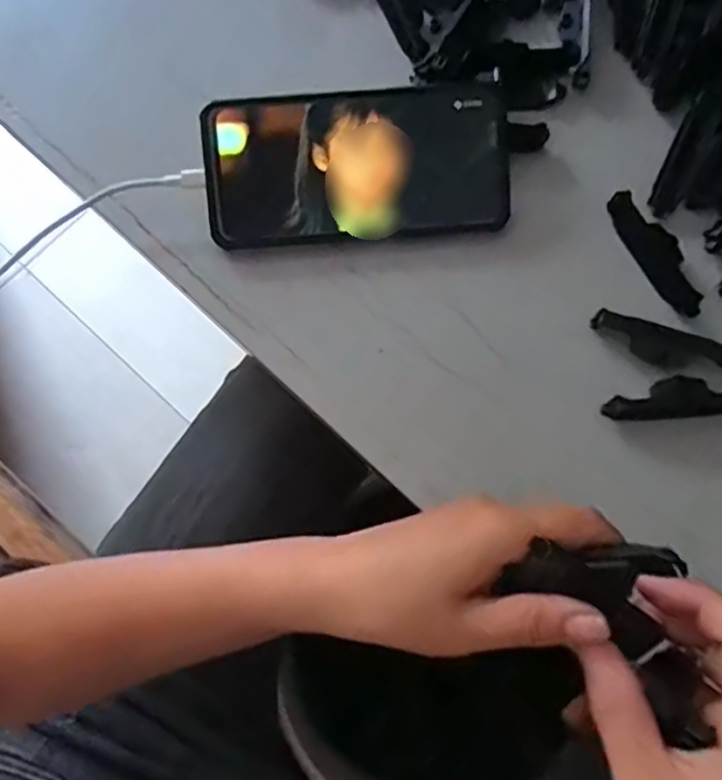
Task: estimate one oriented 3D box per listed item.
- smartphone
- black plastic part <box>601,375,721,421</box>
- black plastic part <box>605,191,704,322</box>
[{"bbox_3d":[-0.002,-0.125,0.376,0.167,0.009,0.081,-7,98,-1],"label":"smartphone"},{"bbox_3d":[0.170,0.004,0.359,0.079,0.010,0.022,-6,77,0],"label":"black plastic part"},{"bbox_3d":[0.167,-0.078,0.377,0.022,0.007,0.079,-28,78,-4],"label":"black plastic part"}]

